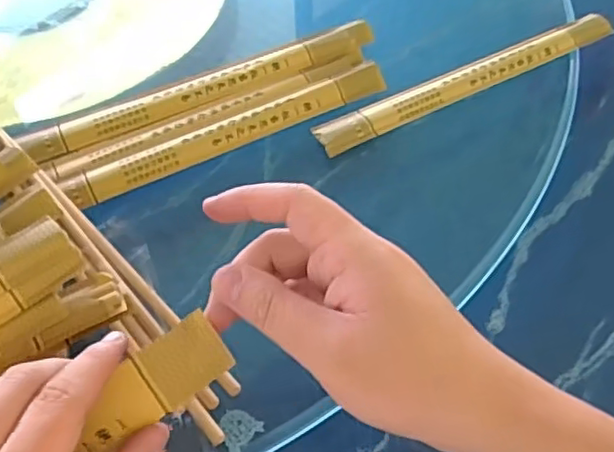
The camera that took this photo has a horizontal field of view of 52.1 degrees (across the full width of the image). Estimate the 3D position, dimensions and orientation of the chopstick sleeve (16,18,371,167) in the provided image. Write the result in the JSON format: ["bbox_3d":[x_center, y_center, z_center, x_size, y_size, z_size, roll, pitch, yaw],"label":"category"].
[{"bbox_3d":[-0.069,-0.101,0.463,0.269,0.012,0.030,-22,55,-15],"label":"chopstick sleeve"}]

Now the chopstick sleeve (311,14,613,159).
[{"bbox_3d":[0.124,-0.111,0.474,0.260,0.009,0.028,-25,56,-15],"label":"chopstick sleeve"}]

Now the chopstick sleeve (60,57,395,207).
[{"bbox_3d":[-0.049,-0.066,0.443,0.236,0.005,0.025,-24,89,-15],"label":"chopstick sleeve"}]

